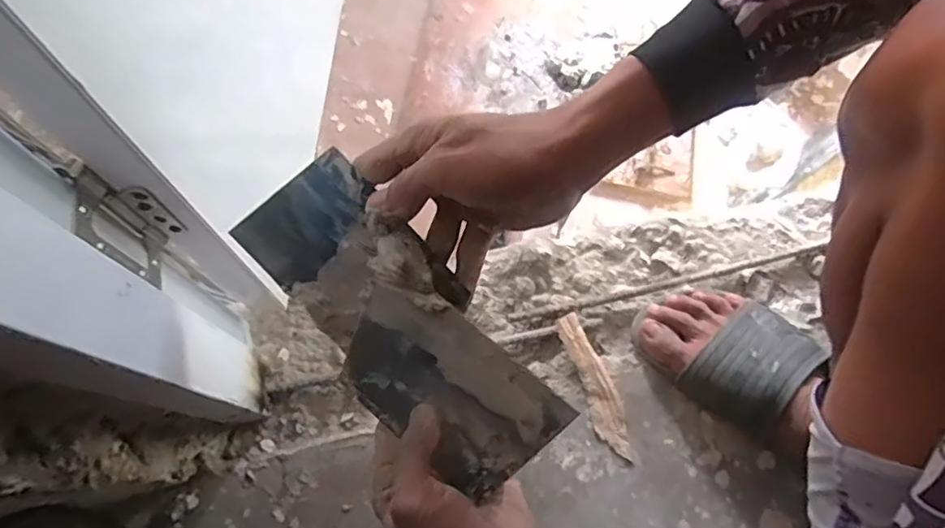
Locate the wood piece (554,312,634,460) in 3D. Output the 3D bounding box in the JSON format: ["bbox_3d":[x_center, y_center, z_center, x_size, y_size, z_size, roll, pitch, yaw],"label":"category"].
[{"bbox_3d":[0.121,0.119,0.582,0.033,0.017,0.144,-18,74,-8],"label":"wood piece"}]

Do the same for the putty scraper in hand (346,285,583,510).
[{"bbox_3d":[-0.019,0.076,0.366,0.137,0.005,0.095,39,112,17],"label":"putty scraper in hand"}]

